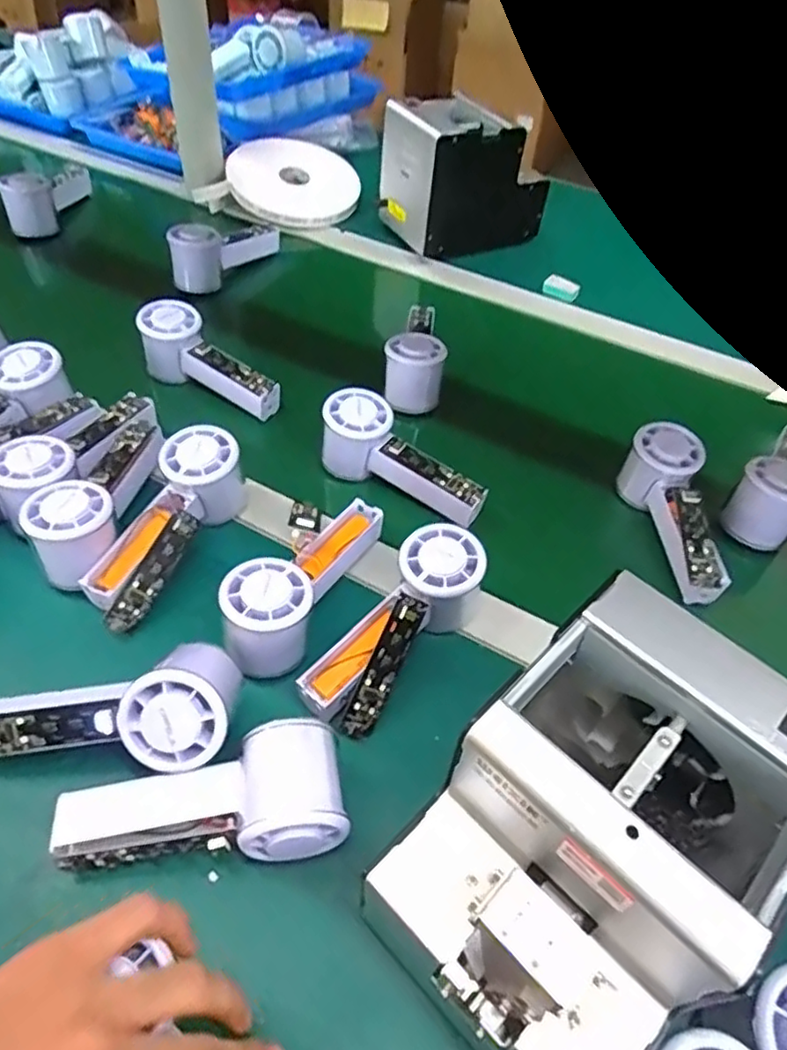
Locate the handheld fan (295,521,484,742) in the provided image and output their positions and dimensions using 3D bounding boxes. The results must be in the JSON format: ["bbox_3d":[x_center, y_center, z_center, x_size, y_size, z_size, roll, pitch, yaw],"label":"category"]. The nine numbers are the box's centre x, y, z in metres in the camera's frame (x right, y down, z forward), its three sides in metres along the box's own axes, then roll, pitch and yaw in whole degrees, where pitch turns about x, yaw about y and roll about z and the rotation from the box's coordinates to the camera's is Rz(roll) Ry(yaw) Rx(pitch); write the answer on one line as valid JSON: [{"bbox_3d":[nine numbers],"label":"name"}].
[{"bbox_3d":[0.002,0.063,0.430,0.056,0.060,0.149,34,54,22],"label":"handheld fan"}]

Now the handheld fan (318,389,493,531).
[{"bbox_3d":[0.012,-0.057,0.541,0.140,0.057,0.051,25,51,16],"label":"handheld fan"}]

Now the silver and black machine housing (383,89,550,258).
[{"bbox_3d":[0.090,-0.443,0.837,0.174,0.139,0.118,-19,53,-21],"label":"silver and black machine housing"}]

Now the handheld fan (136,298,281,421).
[{"bbox_3d":[-0.173,-0.148,0.623,0.152,0.059,0.052,36,54,9],"label":"handheld fan"}]

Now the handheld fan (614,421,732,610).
[{"bbox_3d":[0.223,-0.011,0.527,0.055,0.057,0.151,4,49,-2],"label":"handheld fan"}]

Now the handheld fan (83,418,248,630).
[{"bbox_3d":[-0.164,0.003,0.485,0.058,0.065,0.162,21,65,13],"label":"handheld fan"}]

